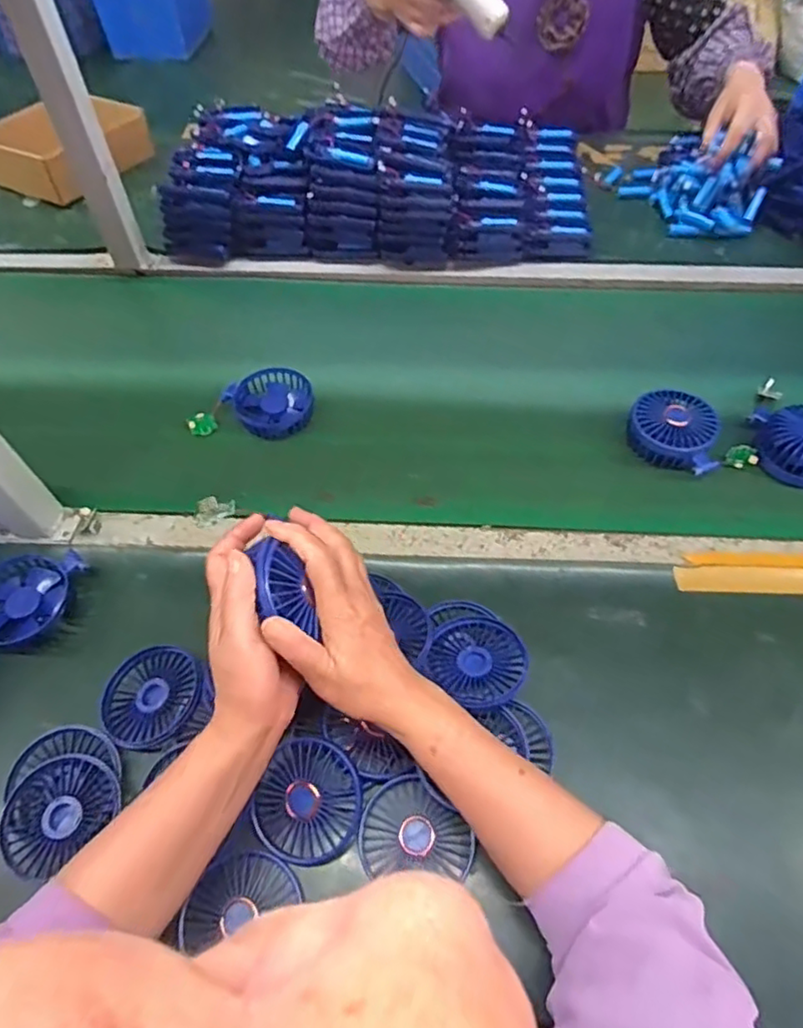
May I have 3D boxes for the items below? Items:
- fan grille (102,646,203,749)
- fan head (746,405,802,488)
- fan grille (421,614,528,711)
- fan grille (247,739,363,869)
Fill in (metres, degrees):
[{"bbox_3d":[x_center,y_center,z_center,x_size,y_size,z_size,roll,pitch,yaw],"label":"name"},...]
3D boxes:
[{"bbox_3d":[-0.220,0.161,0.550,0.082,0.020,0.085,-1,55,1],"label":"fan grille"},{"bbox_3d":[0.422,-0.071,0.655,0.081,0.049,0.095,-1,55,1],"label":"fan head"},{"bbox_3d":[0.066,0.124,0.537,0.081,0.021,0.080,-1,55,1],"label":"fan grille"},{"bbox_3d":[-0.073,0.224,0.486,0.083,0.020,0.086,-3,68,7],"label":"fan grille"}]

